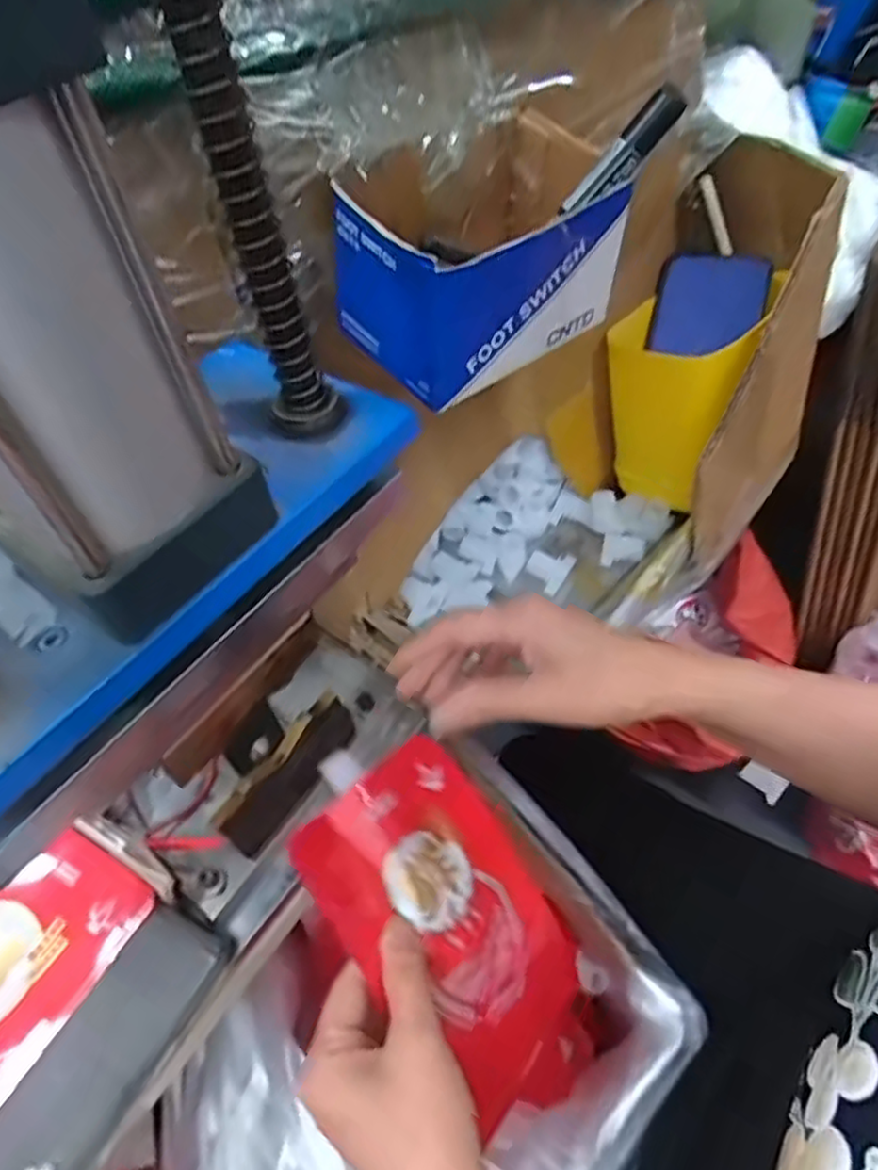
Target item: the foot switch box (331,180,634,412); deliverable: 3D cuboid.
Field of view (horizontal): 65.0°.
[{"bbox_3d":[0.022,-0.152,0.329,0.125,0.072,0.085,-29,54,-17],"label":"foot switch box"}]

